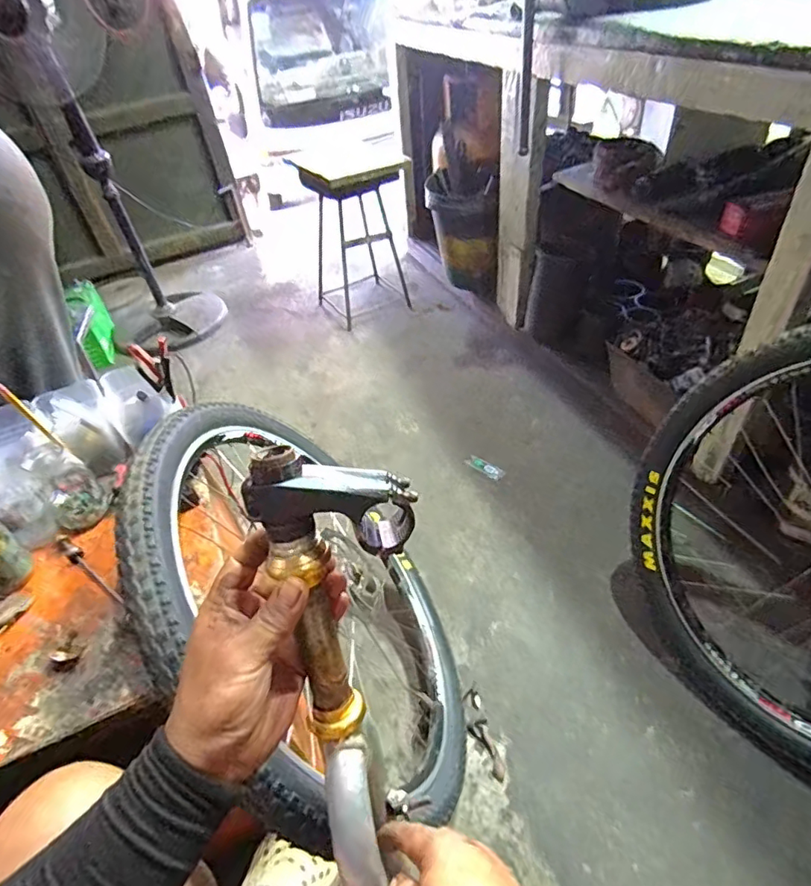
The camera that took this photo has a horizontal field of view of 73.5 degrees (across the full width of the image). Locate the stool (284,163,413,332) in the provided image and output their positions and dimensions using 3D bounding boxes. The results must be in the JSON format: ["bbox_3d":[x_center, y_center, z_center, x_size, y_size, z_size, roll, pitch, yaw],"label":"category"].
[{"bbox_3d":[-0.162,-0.687,1.839,0.324,0.501,0.319,-24,45,-16],"label":"stool"}]

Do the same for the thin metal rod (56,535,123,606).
[{"bbox_3d":[-0.378,0.147,0.643,0.138,0.016,0.016,28,53,32],"label":"thin metal rod"}]

